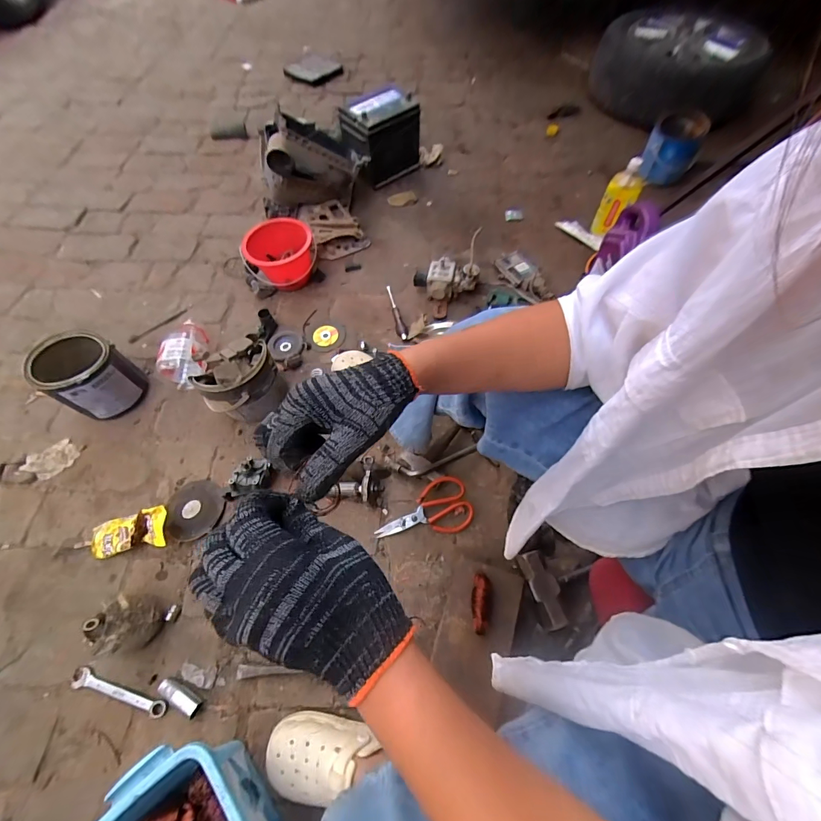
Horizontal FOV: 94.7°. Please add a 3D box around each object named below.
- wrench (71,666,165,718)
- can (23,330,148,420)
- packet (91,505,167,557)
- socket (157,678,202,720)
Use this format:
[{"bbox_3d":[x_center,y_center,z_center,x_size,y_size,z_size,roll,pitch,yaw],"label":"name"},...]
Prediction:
[{"bbox_3d":[-0.493,0.480,0.641,0.169,0.009,0.032,16,64,7],"label":"wrench"},{"bbox_3d":[-0.706,-0.073,0.842,0.153,0.154,0.143,1,63,-1],"label":"can"},{"bbox_3d":[-0.547,0.239,0.743,0.166,0.029,0.073,-17,63,9],"label":"packet"},{"bbox_3d":[-0.383,0.478,0.633,0.076,0.028,0.029,28,66,13],"label":"socket"}]

